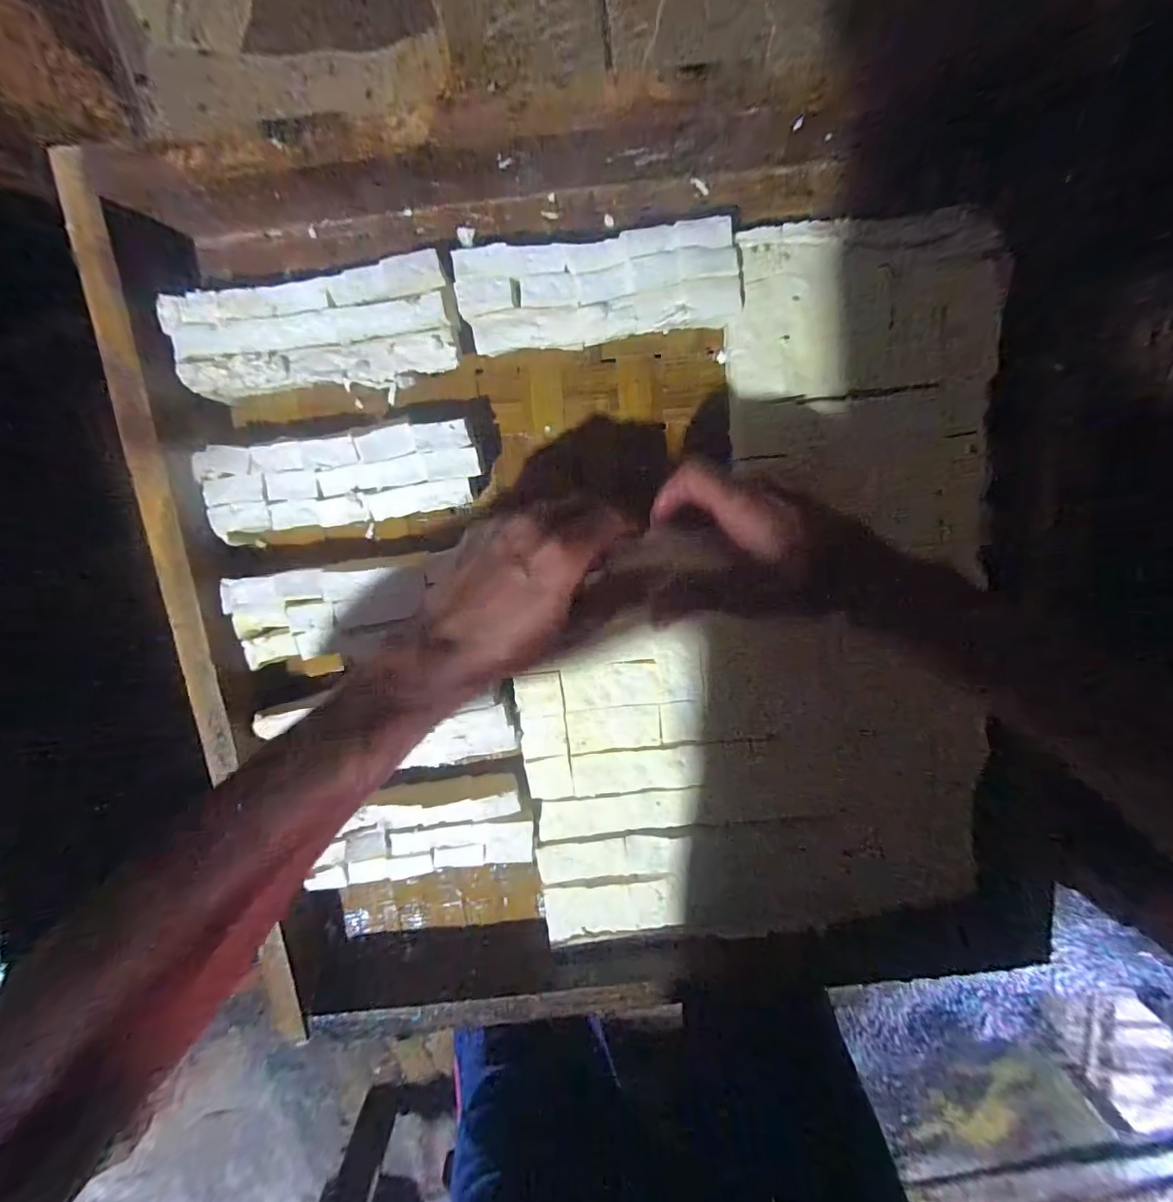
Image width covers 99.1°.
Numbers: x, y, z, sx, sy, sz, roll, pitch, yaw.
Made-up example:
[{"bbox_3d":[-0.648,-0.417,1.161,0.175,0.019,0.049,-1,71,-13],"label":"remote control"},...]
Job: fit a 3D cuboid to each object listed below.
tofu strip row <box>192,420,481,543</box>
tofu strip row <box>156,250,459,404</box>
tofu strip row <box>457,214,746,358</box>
[{"bbox_3d":[-0.159,-0.079,0.334,0.174,0.032,0.054,-8,100,1],"label":"tofu strip row"},{"bbox_3d":[-0.170,-0.167,0.320,0.172,0.033,0.069,-10,102,2],"label":"tofu strip row"},{"bbox_3d":[0.007,-0.193,0.319,0.169,0.034,0.059,-7,100,0],"label":"tofu strip row"}]

